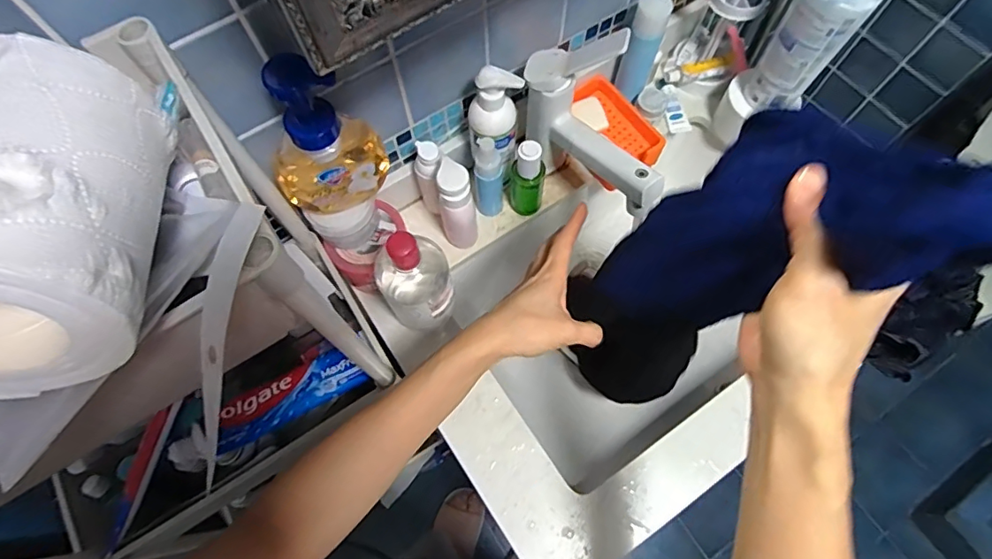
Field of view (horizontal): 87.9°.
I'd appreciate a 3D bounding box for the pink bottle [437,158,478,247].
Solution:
[{"bbox_3d":[-0.043,-0.081,0.576,0.038,0.124,0.047,-12,70,-4],"label":"pink bottle"}]

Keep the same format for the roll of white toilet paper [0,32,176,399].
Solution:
[{"bbox_3d":[-0.172,-0.028,0.178,0.079,0.073,0.116,-12,70,-4],"label":"roll of white toilet paper"}]

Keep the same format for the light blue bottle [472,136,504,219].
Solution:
[{"bbox_3d":[-0.009,-0.115,0.594,0.033,0.127,0.029,2,69,2],"label":"light blue bottle"}]

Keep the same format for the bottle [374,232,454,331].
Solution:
[{"bbox_3d":[-0.082,-0.005,0.517,0.067,0.144,0.074,-22,70,-7],"label":"bottle"}]

